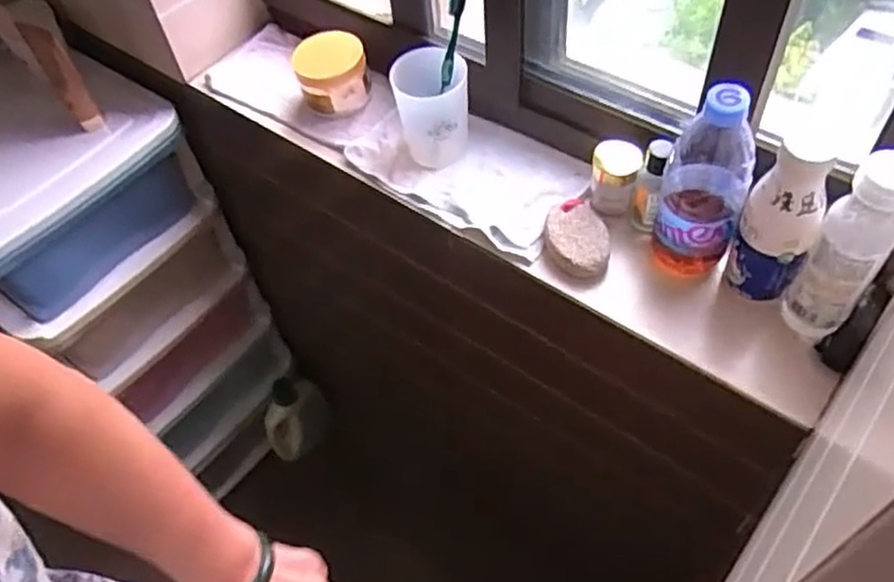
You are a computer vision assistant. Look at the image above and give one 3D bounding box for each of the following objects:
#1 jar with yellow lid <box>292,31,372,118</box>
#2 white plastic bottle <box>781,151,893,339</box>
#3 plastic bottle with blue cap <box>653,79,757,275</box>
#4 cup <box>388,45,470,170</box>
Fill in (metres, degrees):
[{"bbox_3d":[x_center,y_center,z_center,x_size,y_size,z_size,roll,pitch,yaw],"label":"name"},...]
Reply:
[{"bbox_3d":[-0.136,-0.260,0.847,0.086,0.066,0.073,-9,56,-6],"label":"jar with yellow lid"},{"bbox_3d":[0.320,-0.031,0.569,0.054,0.187,0.049,38,64,23],"label":"white plastic bottle"},{"bbox_3d":[0.228,-0.093,0.627,0.074,0.200,0.067,20,58,14],"label":"plastic bottle with blue cap"},{"bbox_3d":[-0.018,-0.194,0.771,0.077,0.101,0.075,-9,56,-6],"label":"cup"}]

